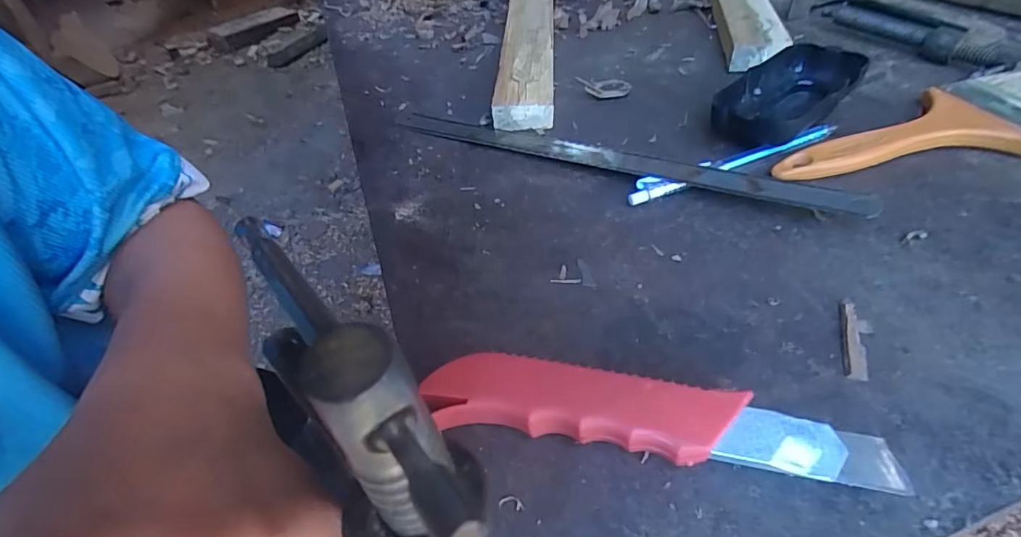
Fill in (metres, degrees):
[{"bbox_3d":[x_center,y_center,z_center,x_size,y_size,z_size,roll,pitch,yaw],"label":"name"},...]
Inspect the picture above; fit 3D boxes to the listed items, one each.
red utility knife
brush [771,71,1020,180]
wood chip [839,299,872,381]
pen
[{"bbox_3d":[0.047,0.052,0.176,0.151,0.022,0.027,3,44,11],"label":"red utility knife"},{"bbox_3d":[0.242,-0.078,0.289,0.198,0.016,0.065,-15,43,-7],"label":"brush"},{"bbox_3d":[0.138,0.028,0.201,0.011,0.004,0.039,12,46,20],"label":"wood chip"},{"bbox_3d":[0.130,-0.061,0.289,0.139,0.010,0.015,-16,44,-9],"label":"pen"}]

